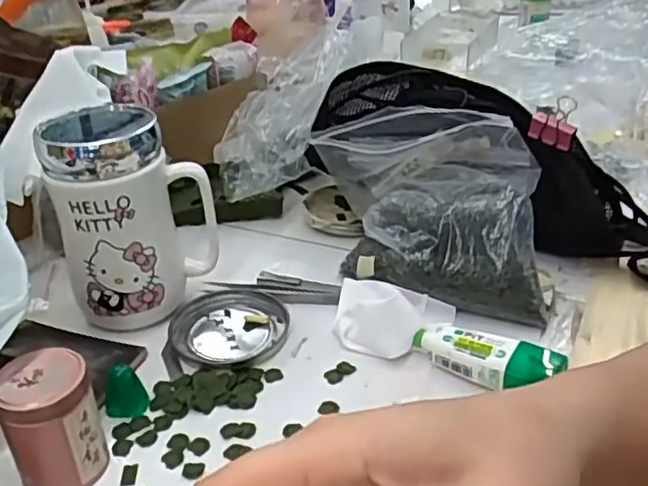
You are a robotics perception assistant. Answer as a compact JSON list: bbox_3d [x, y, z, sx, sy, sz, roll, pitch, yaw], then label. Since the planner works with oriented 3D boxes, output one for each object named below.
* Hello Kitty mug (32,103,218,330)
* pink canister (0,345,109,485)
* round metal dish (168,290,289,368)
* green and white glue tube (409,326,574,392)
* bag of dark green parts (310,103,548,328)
[{"bbox_3d":[-0.130,-0.015,0.452,0.097,0.141,0.063,-23,36,-30],"label":"Hello Kitty mug"},{"bbox_3d":[-0.138,0.093,0.342,0.044,0.069,0.038,-20,35,-27],"label":"pink canister"},{"bbox_3d":[-0.065,0.059,0.453,0.076,0.008,0.079,-2,31,1],"label":"round metal dish"},{"bbox_3d":[0.095,0.068,0.401,0.089,0.021,0.025,18,36,31],"label":"green and white glue tube"},{"bbox_3d":[0.070,-0.032,0.485,0.173,0.106,0.110,7,32,16],"label":"bag of dark green parts"}]

